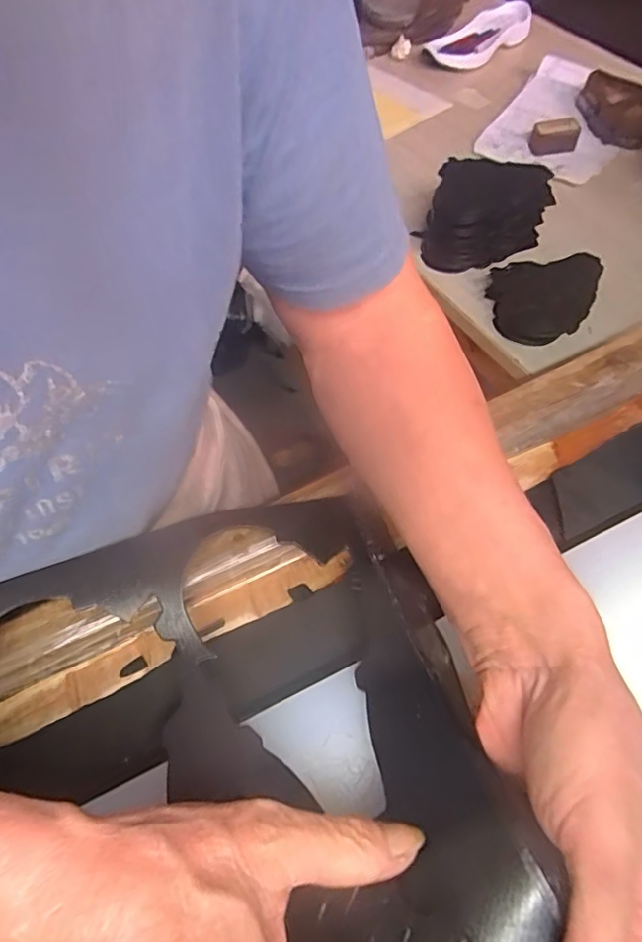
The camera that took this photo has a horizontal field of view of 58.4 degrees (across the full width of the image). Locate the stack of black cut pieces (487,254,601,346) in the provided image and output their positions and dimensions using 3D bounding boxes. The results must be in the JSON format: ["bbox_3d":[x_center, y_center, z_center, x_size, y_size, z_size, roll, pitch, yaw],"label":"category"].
[{"bbox_3d":[0.282,-0.215,0.713,0.143,0.017,0.117,-8,63,2],"label":"stack of black cut pieces"}]

